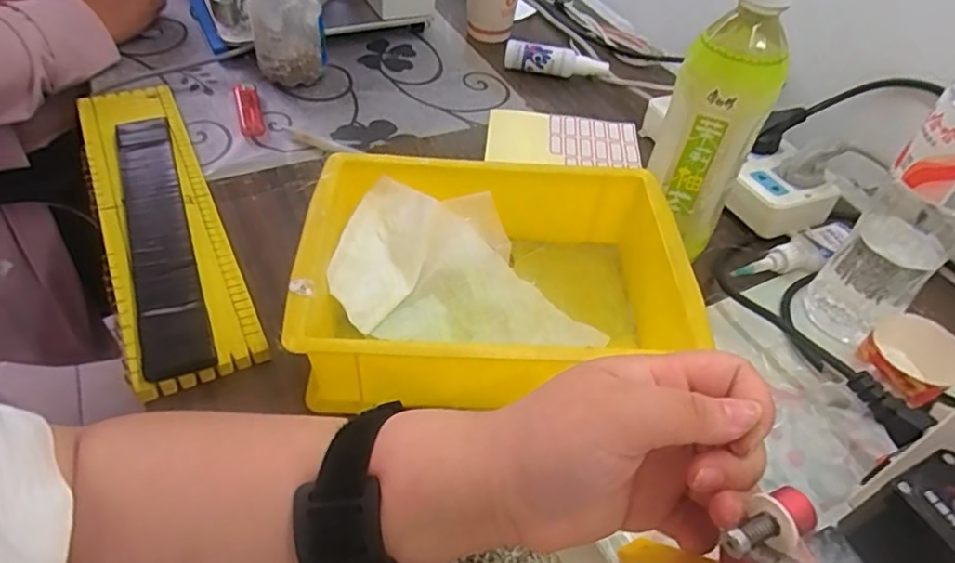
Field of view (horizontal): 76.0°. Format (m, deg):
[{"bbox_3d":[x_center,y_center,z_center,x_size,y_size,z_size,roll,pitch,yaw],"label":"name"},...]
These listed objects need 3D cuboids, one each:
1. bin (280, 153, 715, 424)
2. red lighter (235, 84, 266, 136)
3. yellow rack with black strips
[{"bbox_3d":[0.009,0.000,0.417,0.238,0.073,0.173,0,48,-5],"label":"bin"},{"bbox_3d":[-0.219,-0.164,0.586,0.021,0.013,0.075,-13,50,-17],"label":"red lighter"},{"bbox_3d":[-0.252,-0.057,0.479,0.082,0.023,0.341,-20,53,-22],"label":"yellow rack with black strips"}]

